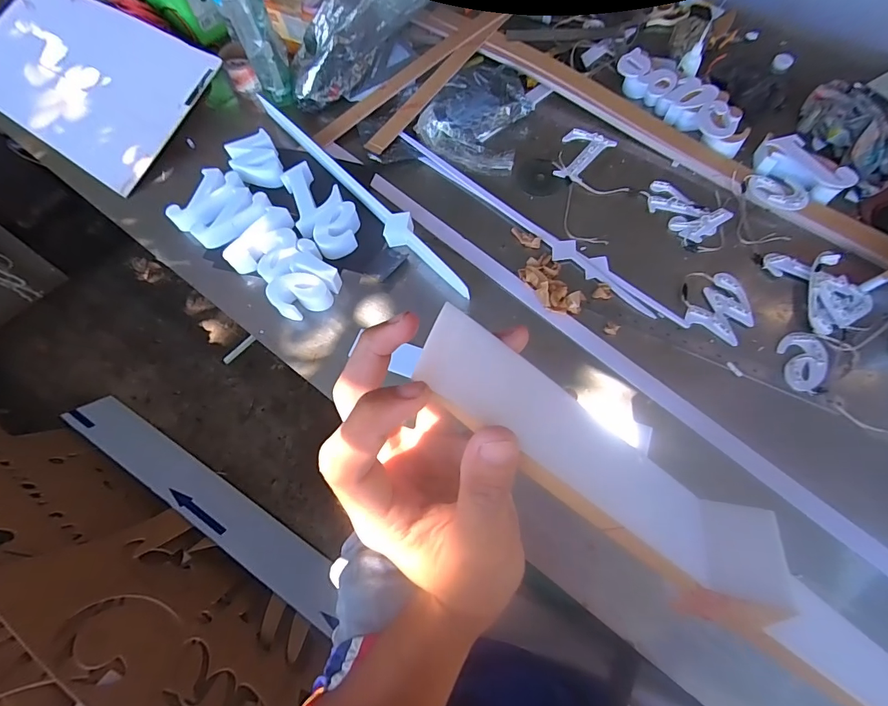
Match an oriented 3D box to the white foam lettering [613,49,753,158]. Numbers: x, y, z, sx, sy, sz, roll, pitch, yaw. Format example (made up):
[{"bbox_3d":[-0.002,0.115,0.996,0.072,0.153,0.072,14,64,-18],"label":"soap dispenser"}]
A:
[{"bbox_3d":[0.449,-0.475,0.794,0.095,0.035,0.287,-38,70,-13],"label":"white foam lettering"}]

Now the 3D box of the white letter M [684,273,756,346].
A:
[{"bbox_3d":[0.430,-0.065,0.646,0.080,0.018,0.109,40,74,17],"label":"white letter M"}]

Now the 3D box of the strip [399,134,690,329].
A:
[{"bbox_3d":[0.145,-0.219,0.722,0.579,0.018,0.051,39,73,15],"label":"strip"}]

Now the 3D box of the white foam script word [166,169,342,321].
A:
[{"bbox_3d":[-0.314,-0.191,0.710,0.356,0.033,0.135,37,73,16],"label":"white foam script word"}]

